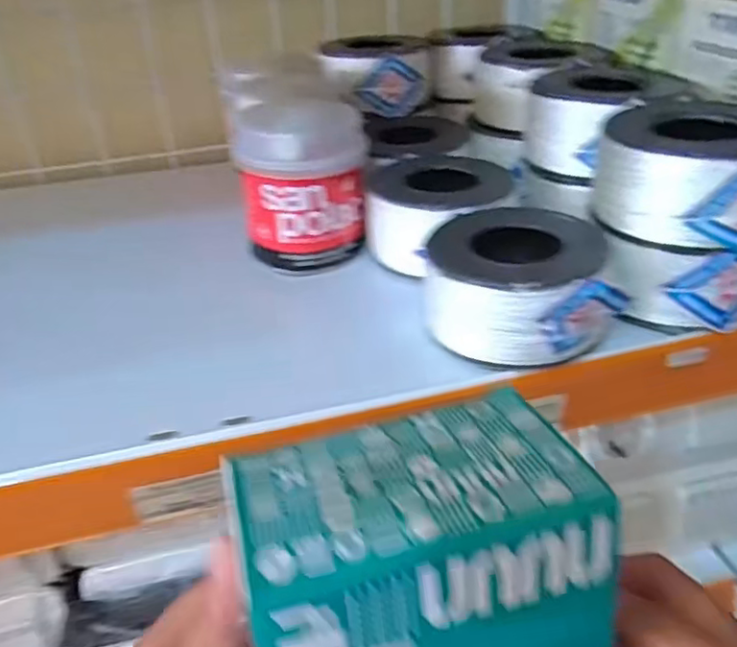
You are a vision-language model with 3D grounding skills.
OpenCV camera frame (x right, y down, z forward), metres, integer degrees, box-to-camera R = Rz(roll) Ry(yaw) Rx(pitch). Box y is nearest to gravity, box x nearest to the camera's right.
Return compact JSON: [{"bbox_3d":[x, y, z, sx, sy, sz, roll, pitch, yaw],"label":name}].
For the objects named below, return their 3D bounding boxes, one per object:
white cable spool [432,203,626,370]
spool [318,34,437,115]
[{"bbox_3d":[0.065,-0.019,0.299,0.083,0.038,0.094,-7,35,-7],"label":"white cable spool"},{"bbox_3d":[0.008,-0.190,0.489,0.081,0.049,0.067,0,35,3],"label":"spool"}]

